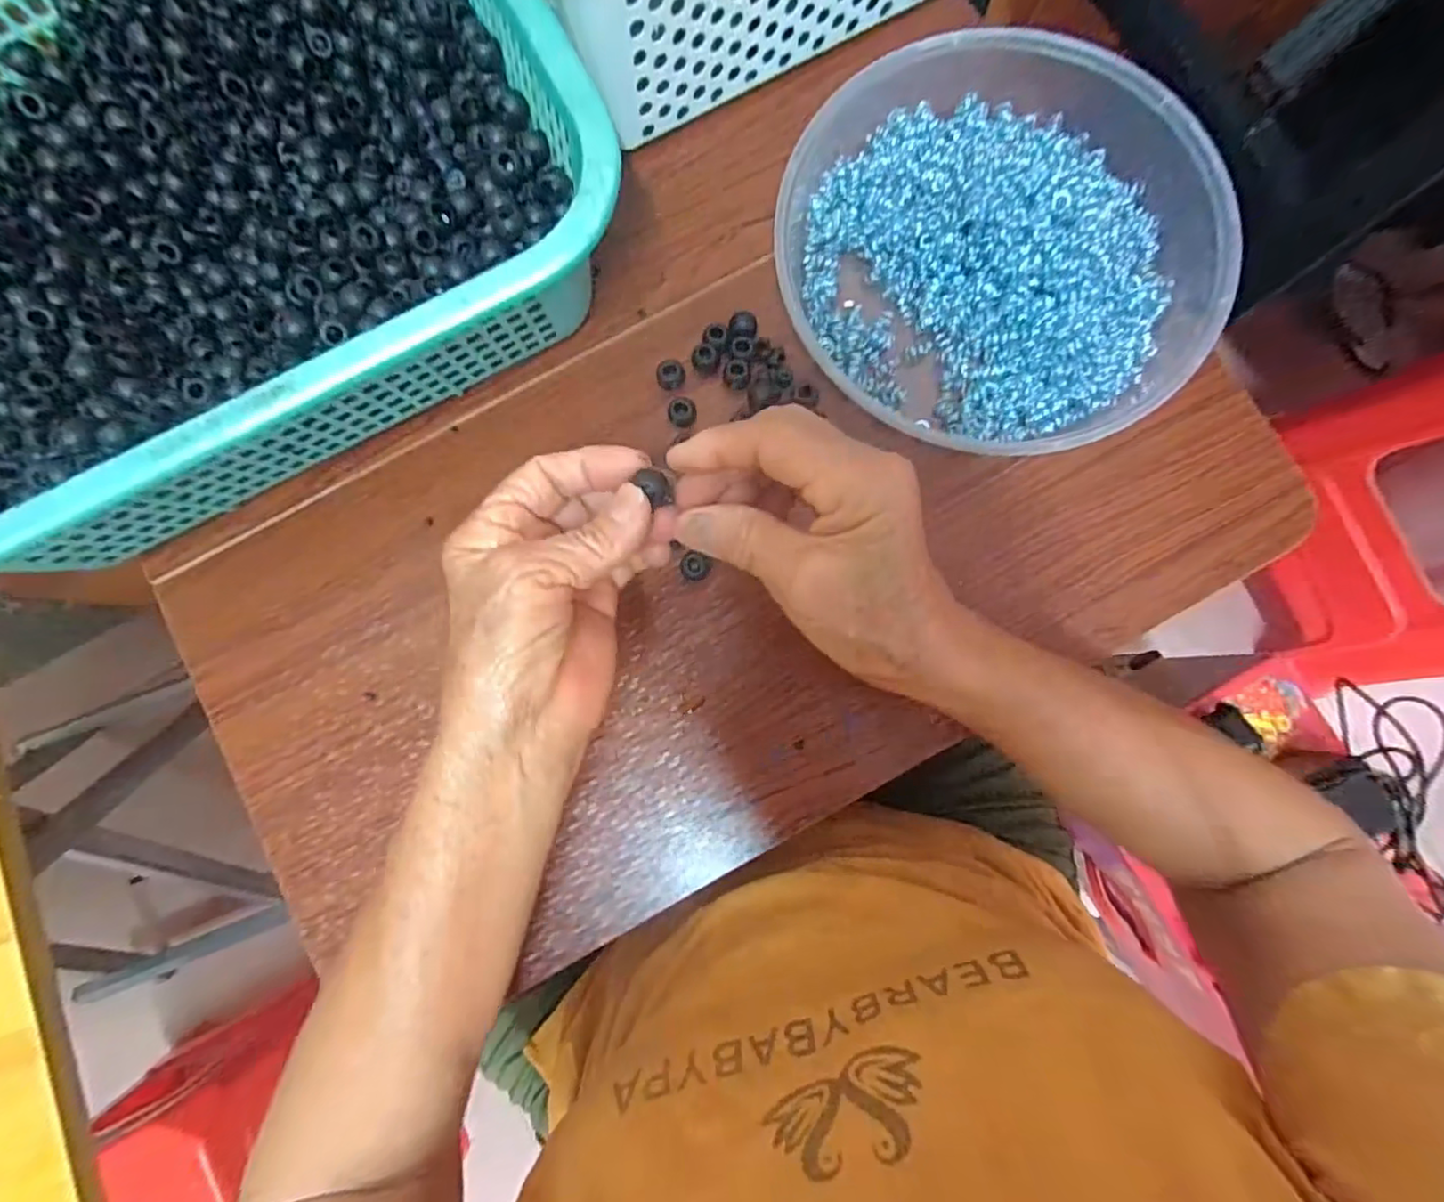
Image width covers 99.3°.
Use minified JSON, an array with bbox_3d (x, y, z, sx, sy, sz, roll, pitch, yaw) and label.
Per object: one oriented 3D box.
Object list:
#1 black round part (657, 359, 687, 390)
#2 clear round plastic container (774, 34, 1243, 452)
[{"bbox_3d":[-0.028,-0.124,0.338,0.016,0.012,0.012,-4,83,0],"label":"black round part"},{"bbox_3d":[0.147,-0.193,0.324,0.219,0.040,0.203,0,83,1],"label":"clear round plastic container"}]

